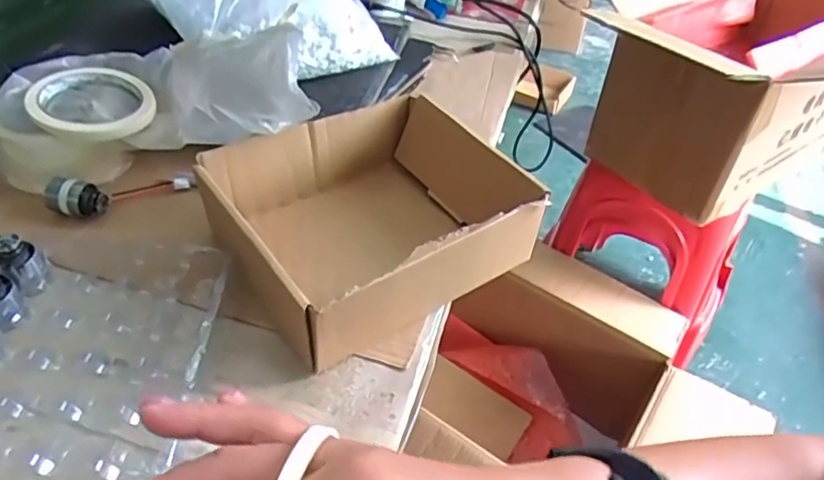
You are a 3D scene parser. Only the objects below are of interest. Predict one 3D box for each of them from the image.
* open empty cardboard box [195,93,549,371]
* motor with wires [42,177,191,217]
[{"bbox_3d":[-0.032,-0.020,0.472,0.207,0.080,0.188,-24,51,-29],"label":"open empty cardboard box"},{"bbox_3d":[-0.246,-0.044,0.500,0.109,0.024,0.035,-15,47,-21],"label":"motor with wires"}]

